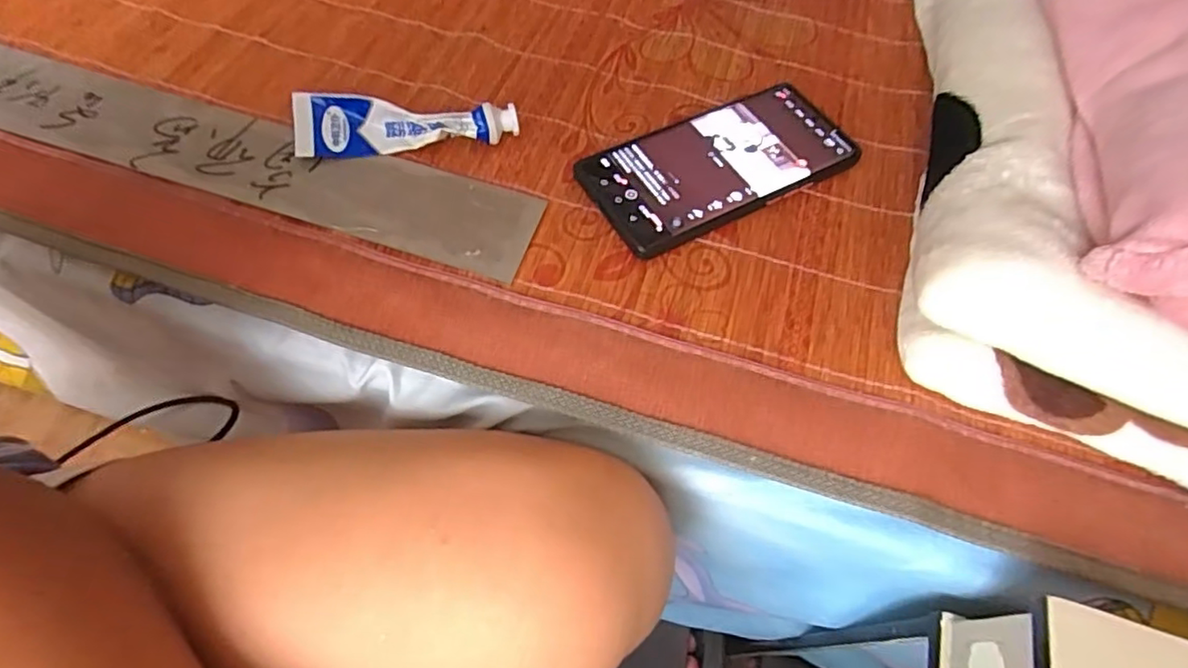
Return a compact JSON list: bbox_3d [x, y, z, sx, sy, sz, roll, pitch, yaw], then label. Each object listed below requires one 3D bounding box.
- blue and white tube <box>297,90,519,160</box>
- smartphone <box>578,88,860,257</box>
[{"bbox_3d":[-0.109,-0.122,0.352,0.123,0.025,0.029,-7,61,-7],"label":"blue and white tube"},{"bbox_3d":[0.076,-0.101,0.360,0.161,0.016,0.076,-25,65,-16],"label":"smartphone"}]

